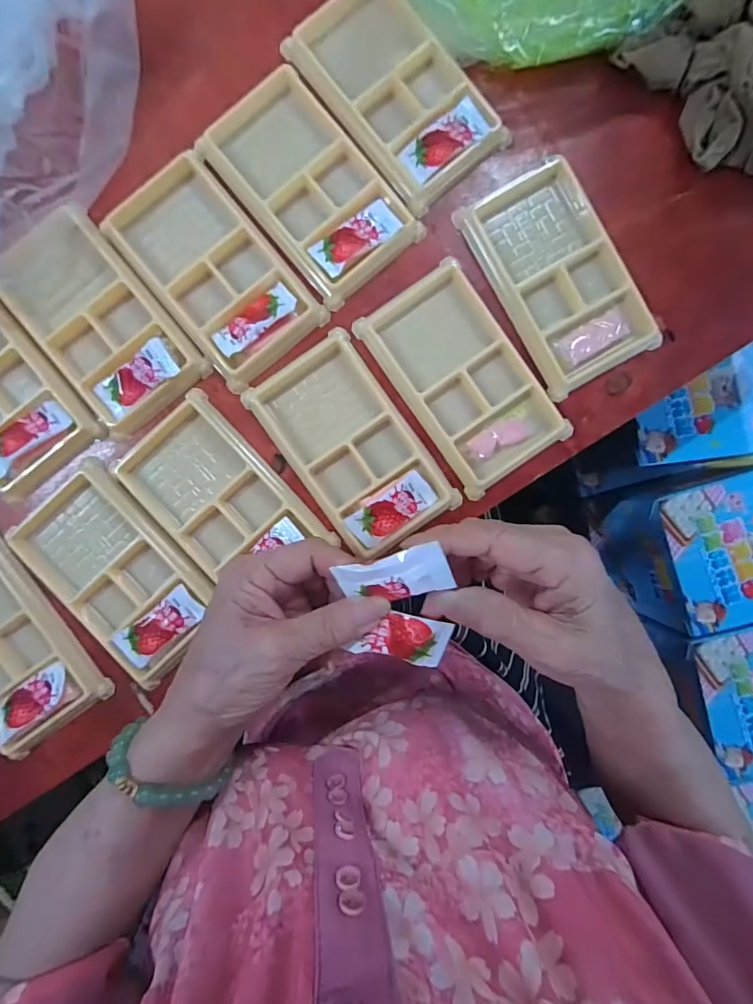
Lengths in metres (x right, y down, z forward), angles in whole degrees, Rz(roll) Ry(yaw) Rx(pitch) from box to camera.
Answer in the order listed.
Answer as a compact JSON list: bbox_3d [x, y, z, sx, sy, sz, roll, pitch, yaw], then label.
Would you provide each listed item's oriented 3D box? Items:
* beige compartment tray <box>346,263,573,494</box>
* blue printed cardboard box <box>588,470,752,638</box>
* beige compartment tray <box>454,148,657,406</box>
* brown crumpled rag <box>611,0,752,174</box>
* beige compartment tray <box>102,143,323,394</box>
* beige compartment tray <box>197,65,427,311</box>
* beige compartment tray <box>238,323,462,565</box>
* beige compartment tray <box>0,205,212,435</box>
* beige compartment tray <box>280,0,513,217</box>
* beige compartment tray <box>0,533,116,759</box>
[{"bbox_3d":[0.057,-0.079,0.304,0.075,0.010,0.138,-34,92,0],"label":"beige compartment tray"},{"bbox_3d":[0.370,0.043,0.531,0.166,0.130,0.144,-17,92,-1],"label":"blue printed cardboard box"},{"bbox_3d":[0.117,-0.144,0.303,0.075,0.011,0.135,-29,92,0],"label":"beige compartment tray"},{"bbox_3d":[0.222,-0.256,0.284,0.090,0.048,0.113,-38,92,0],"label":"brown crumpled rag"},{"bbox_3d":[-0.102,-0.148,0.299,0.077,0.011,0.134,-40,92,0],"label":"beige compartment tray"},{"bbox_3d":[-0.041,-0.201,0.299,0.080,0.012,0.132,-40,92,0],"label":"beige compartment tray"},{"bbox_3d":[-0.016,-0.035,0.308,0.076,0.022,0.134,-36,92,0],"label":"beige compartment tray"},{"bbox_3d":[-0.177,-0.113,0.297,0.076,0.011,0.128,-37,92,0],"label":"beige compartment tray"},{"bbox_3d":[0.014,-0.261,0.299,0.080,0.013,0.133,-39,92,0],"label":"beige compartment tray"},{"bbox_3d":[-0.246,0.092,0.303,0.079,0.010,0.134,-34,92,0],"label":"beige compartment tray"}]

